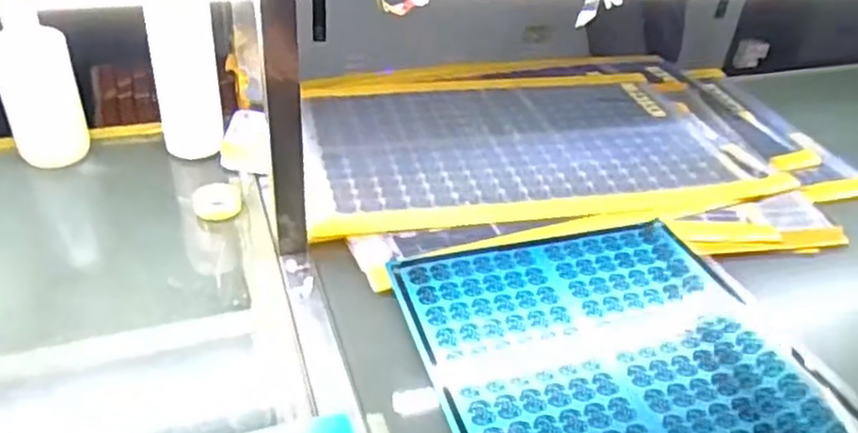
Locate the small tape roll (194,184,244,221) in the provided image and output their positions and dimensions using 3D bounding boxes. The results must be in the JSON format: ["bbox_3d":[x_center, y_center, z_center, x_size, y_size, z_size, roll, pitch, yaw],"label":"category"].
[{"bbox_3d":[-0.223,-0.017,0.758,0.048,0.015,0.047,-3,38,-11],"label":"small tape roll"}]

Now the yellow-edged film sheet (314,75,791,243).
[{"bbox_3d":[0.123,-0.101,0.898,0.550,0.008,0.344,-4,39,-11],"label":"yellow-edged film sheet"}]

